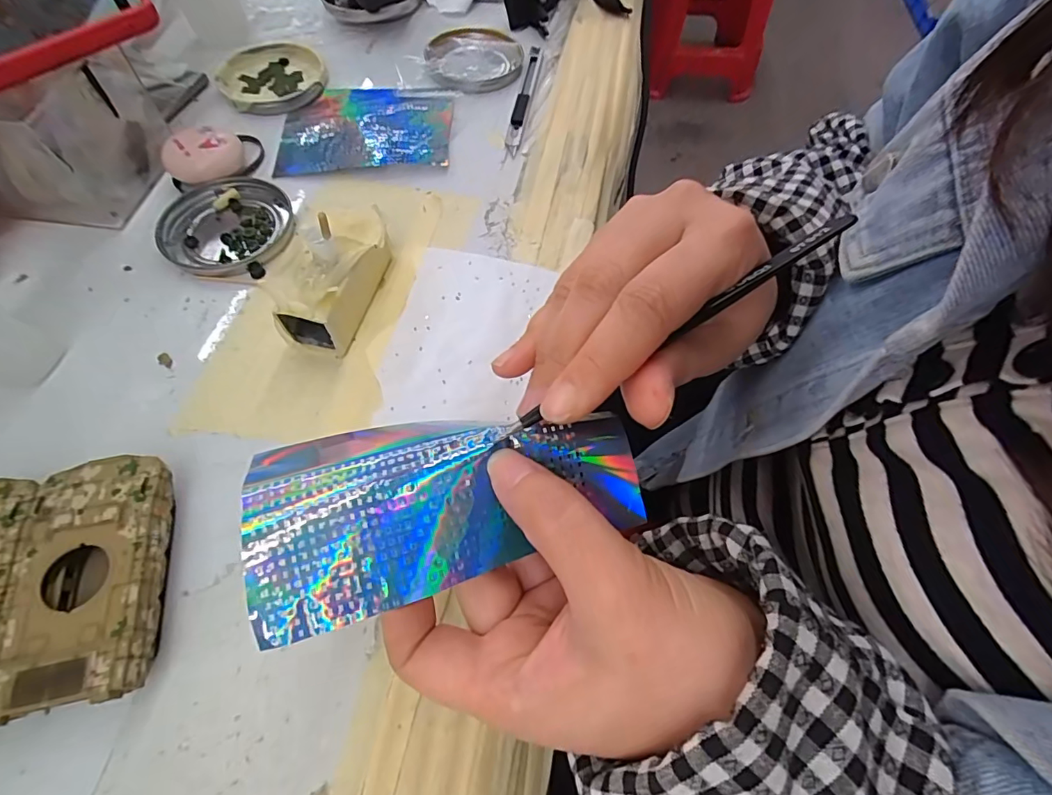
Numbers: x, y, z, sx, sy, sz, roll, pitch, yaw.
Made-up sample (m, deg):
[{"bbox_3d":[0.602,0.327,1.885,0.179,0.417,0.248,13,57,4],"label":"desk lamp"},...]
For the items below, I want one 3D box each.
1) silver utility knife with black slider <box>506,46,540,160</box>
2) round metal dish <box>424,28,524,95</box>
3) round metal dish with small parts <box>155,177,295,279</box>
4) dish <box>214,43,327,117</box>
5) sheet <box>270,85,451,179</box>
[{"bbox_3d":[-0.002,-0.238,0.385,0.011,0.006,0.133,8,62,3],"label":"silver utility knife with black slider"},{"bbox_3d":[-0.042,-0.281,0.405,0.078,0.010,0.084,1,62,-1],"label":"round metal dish"},{"bbox_3d":[-0.190,-0.108,0.312,0.079,0.007,0.080,1,62,-1],"label":"round metal dish with small parts"},{"bbox_3d":[-0.201,-0.252,0.390,0.076,0.012,0.081,1,62,-1],"label":"dish"},{"bbox_3d":[-0.119,-0.201,0.366,0.122,0.011,0.098,-2,59,-1],"label":"sheet"}]

